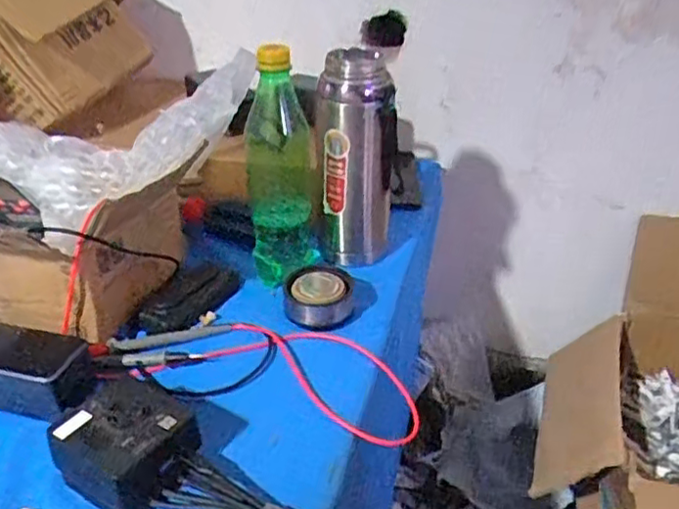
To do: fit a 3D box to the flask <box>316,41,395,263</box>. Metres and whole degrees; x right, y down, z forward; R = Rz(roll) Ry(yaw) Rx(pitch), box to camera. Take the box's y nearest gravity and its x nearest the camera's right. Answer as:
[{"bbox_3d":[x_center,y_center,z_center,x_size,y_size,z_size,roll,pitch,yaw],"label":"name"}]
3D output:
[{"bbox_3d":[0.019,-0.097,0.681,0.084,0.210,0.063,2,31,3],"label":"flask"}]

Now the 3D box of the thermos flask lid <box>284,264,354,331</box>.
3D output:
[{"bbox_3d":[-0.020,0.038,0.630,0.067,0.036,0.064,-2,33,-2],"label":"thermos flask lid"}]

